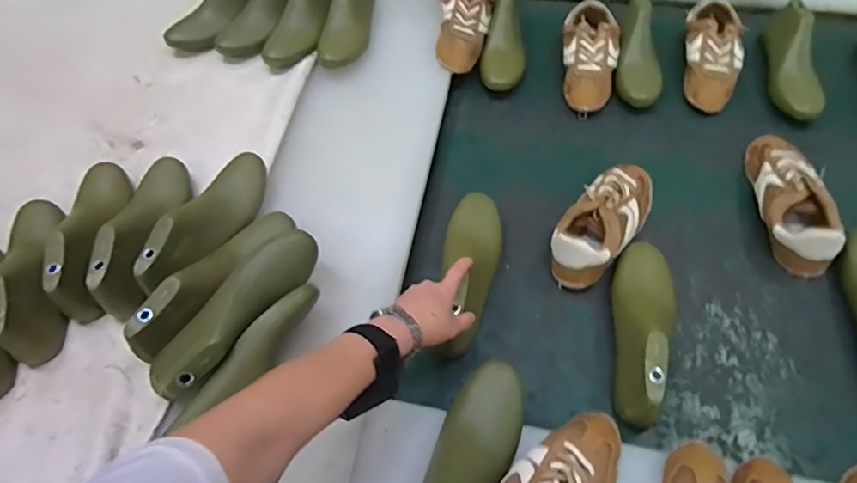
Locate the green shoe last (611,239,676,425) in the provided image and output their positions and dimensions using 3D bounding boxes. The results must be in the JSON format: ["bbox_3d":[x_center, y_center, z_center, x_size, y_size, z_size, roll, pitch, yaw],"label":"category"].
[{"bbox_3d":[0.274,0.102,0.646,0.074,0.089,0.250,7,59,7],"label":"green shoe last"}]

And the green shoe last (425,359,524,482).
[{"bbox_3d":[0.037,0.231,0.519,0.073,0.073,0.236,22,47,16],"label":"green shoe last"}]

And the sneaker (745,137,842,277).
[{"bbox_3d":[0.515,-0.066,0.737,0.077,0.066,0.243,3,59,5],"label":"sneaker"}]

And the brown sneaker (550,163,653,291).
[{"bbox_3d":[0.251,-0.032,0.734,0.087,0.070,0.220,34,68,21],"label":"brown sneaker"}]

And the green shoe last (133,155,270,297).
[{"bbox_3d":[-0.289,-0.032,0.686,0.074,0.074,0.235,13,62,11],"label":"green shoe last"}]

